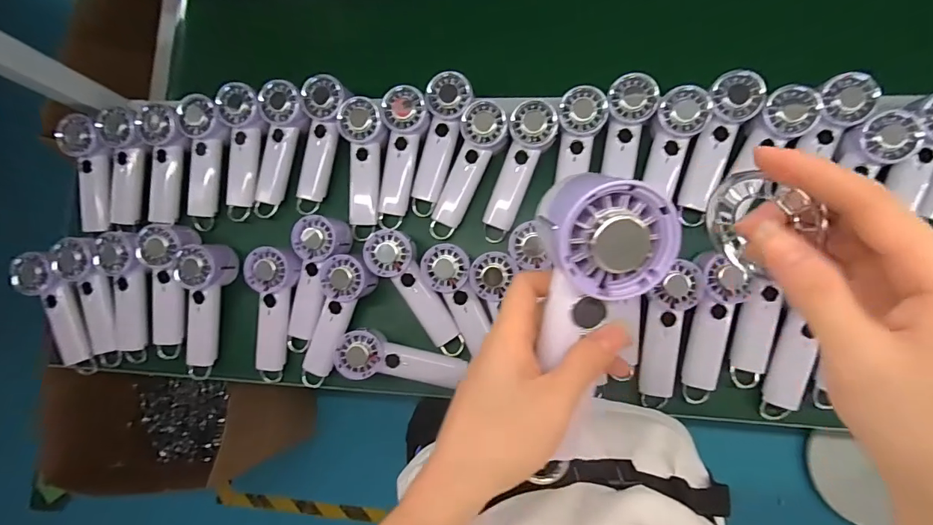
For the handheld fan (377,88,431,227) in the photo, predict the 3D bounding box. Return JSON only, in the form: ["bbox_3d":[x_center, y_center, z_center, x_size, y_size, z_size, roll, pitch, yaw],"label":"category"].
[{"bbox_3d":[-0.095,-0.146,0.632,0.059,0.031,0.191,12,105,9],"label":"handheld fan"}]

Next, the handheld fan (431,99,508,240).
[{"bbox_3d":[0.000,-0.126,0.618,0.061,0.033,0.191,27,108,10],"label":"handheld fan"}]

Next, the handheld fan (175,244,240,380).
[{"bbox_3d":[-0.394,0.071,0.646,0.069,0.055,0.199,11,85,9],"label":"handheld fan"}]

